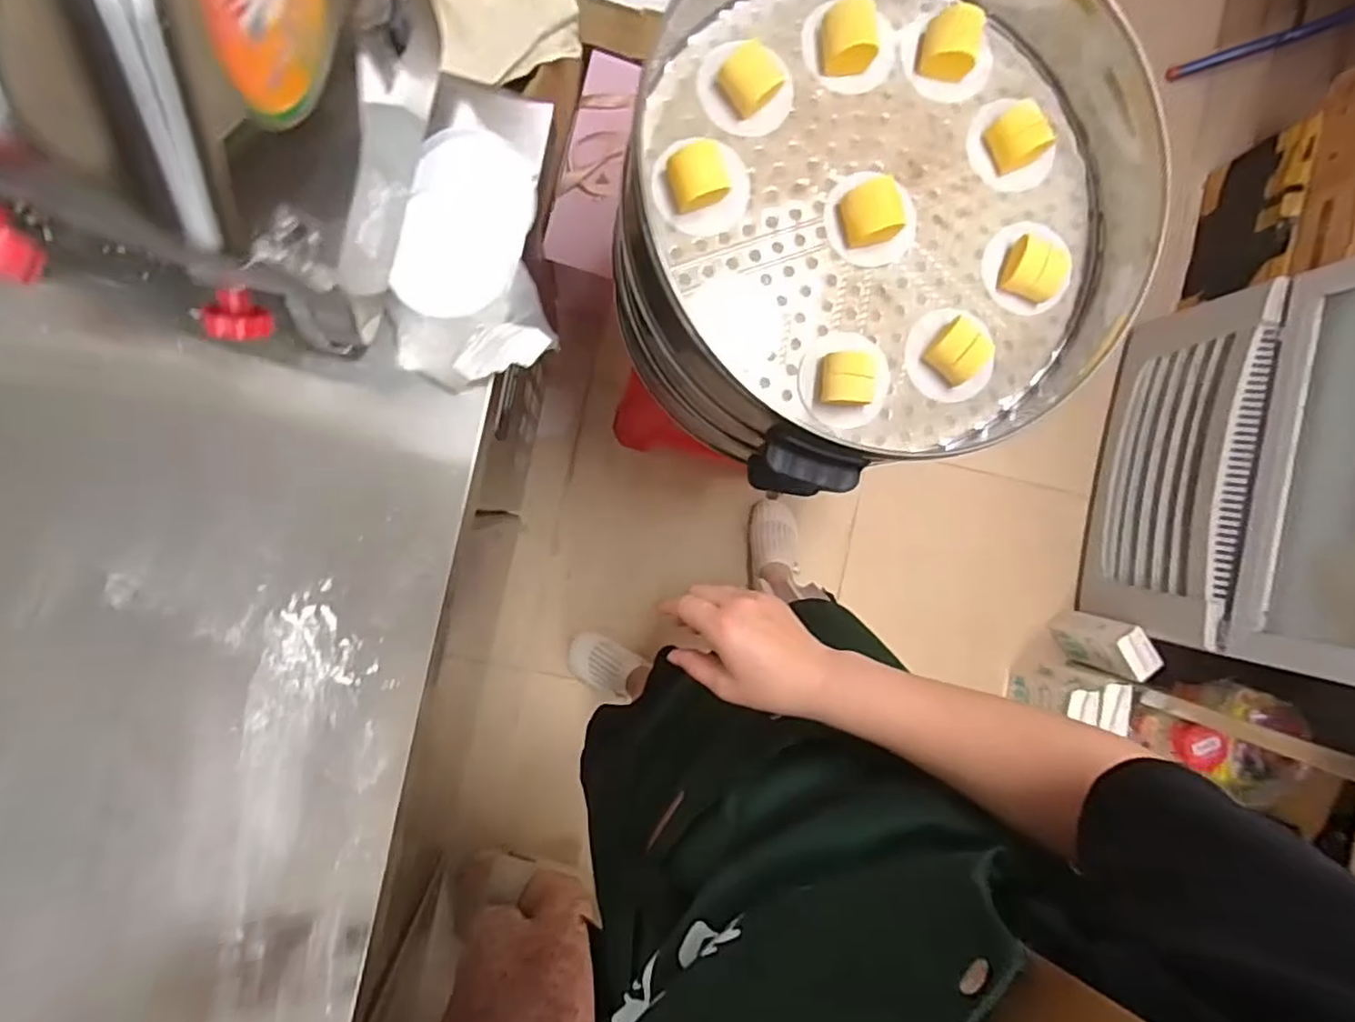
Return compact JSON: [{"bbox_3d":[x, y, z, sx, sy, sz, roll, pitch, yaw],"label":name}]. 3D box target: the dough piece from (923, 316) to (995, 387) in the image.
[{"bbox_3d":[0.294,-0.164,0.671,0.059,0.043,0.059,41,85,-5],"label":"dough piece"}]

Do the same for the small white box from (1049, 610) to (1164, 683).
[{"bbox_3d":[0.892,0.281,1.375,0.067,0.214,0.112,-28,93,-6],"label":"small white box"}]

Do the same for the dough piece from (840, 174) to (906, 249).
[{"bbox_3d":[0.197,-0.300,0.645,0.058,0.048,0.053,-20,92,-7],"label":"dough piece"}]

